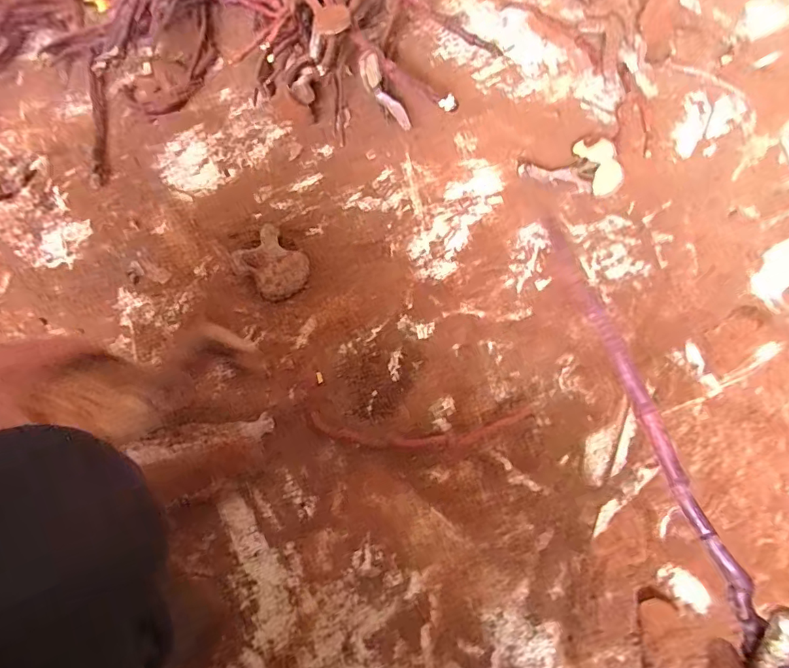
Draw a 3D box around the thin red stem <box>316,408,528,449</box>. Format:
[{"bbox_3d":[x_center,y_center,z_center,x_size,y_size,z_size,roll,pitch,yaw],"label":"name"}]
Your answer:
[{"bbox_3d":[0.028,0.106,0.531,0.241,0.010,0.039,-1,68,1],"label":"thin red stem"}]

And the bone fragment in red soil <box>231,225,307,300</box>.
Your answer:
[{"bbox_3d":[-0.158,-0.090,0.611,0.071,0.039,0.094,-40,72,-14],"label":"bone fragment in red soil"}]

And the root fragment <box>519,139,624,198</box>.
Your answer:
[{"bbox_3d":[0.247,-0.237,0.657,0.128,0.030,0.074,21,70,9],"label":"root fragment"}]

